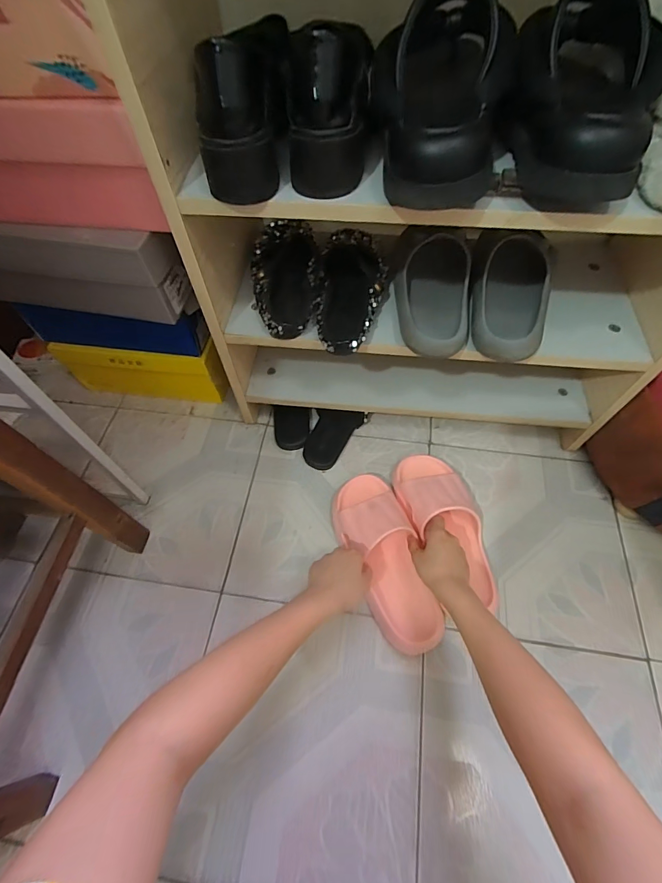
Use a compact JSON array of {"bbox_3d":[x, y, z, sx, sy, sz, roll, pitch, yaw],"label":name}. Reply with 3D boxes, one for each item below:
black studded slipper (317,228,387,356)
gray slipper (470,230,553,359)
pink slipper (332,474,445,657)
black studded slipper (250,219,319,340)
[{"bbox_3d":[0.027,-0.220,0.541,0.096,0.050,0.223,5,60,4],"label":"black studded slipper"},{"bbox_3d":[0.241,-0.204,0.531,0.106,0.089,0.234,14,61,9],"label":"gray slipper"},{"bbox_3d":[0.079,0.167,0.582,0.100,0.063,0.265,-18,66,-9],"label":"pink slipper"},{"bbox_3d":[-0.067,-0.247,0.557,0.091,0.052,0.229,-3,60,0],"label":"black studded slipper"}]

